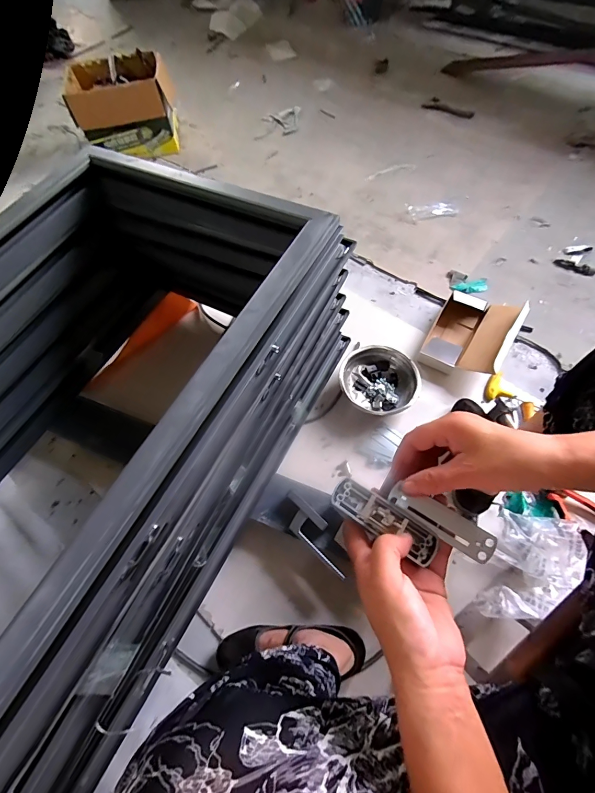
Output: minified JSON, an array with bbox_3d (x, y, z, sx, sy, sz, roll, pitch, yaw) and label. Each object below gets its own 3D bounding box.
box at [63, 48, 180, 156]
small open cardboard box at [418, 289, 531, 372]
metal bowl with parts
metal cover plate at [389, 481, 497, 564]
[{"bbox_3d":[-0.638,-1.086,1.387,0.348,0.250,0.276,-11,60,-2],"label":"box"},{"bbox_3d":[0.435,-0.155,0.922,0.182,0.088,0.223,28,67,19],"label":"small open cardboard box"},{"bbox_3d":[0.198,-0.031,0.887,0.183,0.075,0.177,-2,61,4],"label":"metal bowl with parts"},{"bbox_3d":[0.129,0.112,0.325,0.090,0.004,0.027,30,90,16],"label":"metal cover plate"}]

